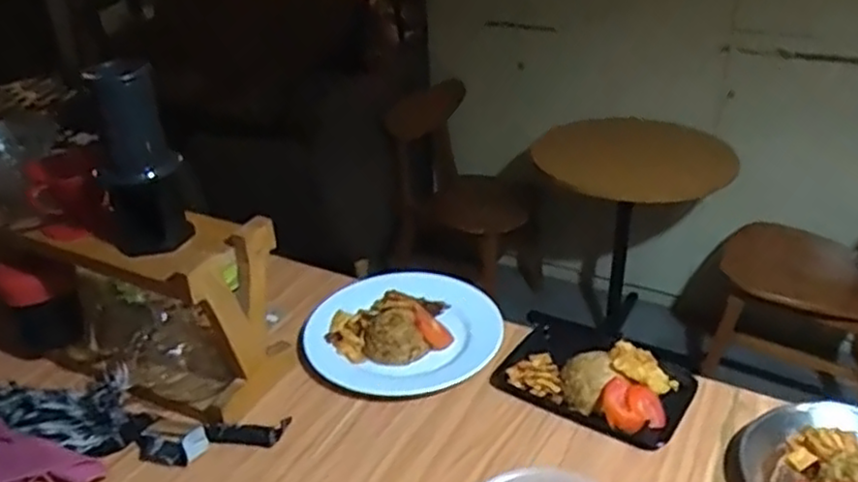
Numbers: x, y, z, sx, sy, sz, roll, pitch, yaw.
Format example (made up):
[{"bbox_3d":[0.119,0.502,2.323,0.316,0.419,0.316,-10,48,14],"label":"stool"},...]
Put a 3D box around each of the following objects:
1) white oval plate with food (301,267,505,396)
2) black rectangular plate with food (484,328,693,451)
[{"bbox_3d":[-0.034,0.110,0.926,0.251,0.046,0.222,-11,31,-15],"label":"white oval plate with food"},{"bbox_3d":[0.193,0.148,0.833,0.215,0.052,0.139,16,34,28],"label":"black rectangular plate with food"}]

